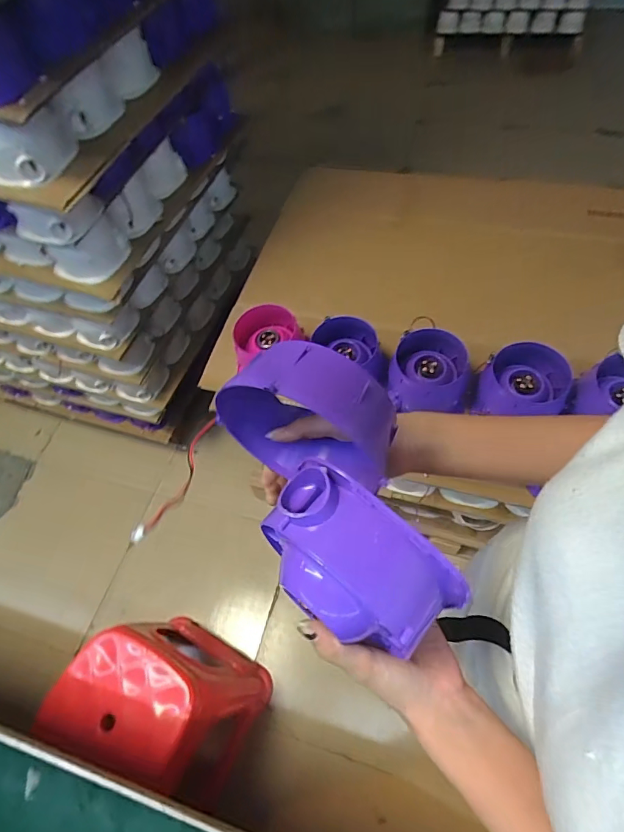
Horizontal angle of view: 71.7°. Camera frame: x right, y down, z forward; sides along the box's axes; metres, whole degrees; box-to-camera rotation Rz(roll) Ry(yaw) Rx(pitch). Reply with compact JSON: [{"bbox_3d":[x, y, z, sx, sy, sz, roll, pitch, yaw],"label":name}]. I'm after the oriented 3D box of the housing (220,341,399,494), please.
[{"bbox_3d":[-0.005,0.003,0.310,0.124,0.119,0.050,19,61,16],"label":"housing"}]

